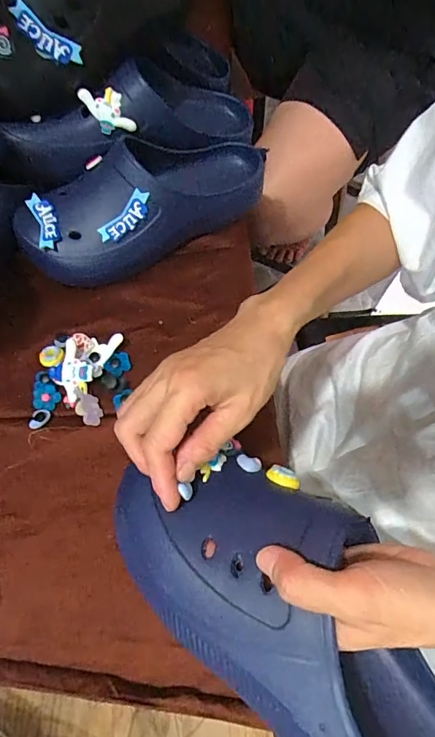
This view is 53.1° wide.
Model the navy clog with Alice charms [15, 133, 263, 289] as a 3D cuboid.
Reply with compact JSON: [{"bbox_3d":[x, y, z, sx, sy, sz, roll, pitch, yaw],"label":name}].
[{"bbox_3d":[-0.071,-0.179,0.462,0.276,0.086,0.096,-27,66,-10],"label":"navy clog with Alice charms"}]

